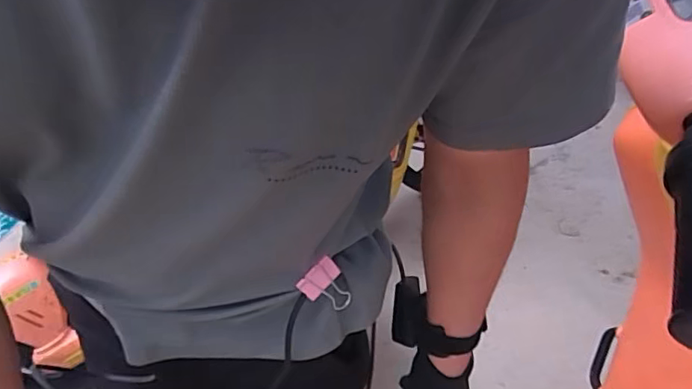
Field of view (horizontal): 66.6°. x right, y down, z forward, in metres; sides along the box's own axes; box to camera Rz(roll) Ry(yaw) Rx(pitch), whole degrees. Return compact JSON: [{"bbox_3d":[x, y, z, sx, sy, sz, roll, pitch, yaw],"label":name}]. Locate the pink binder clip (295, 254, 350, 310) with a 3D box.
[{"bbox_3d":[-0.018,0.069,0.402,0.033,0.039,0.016,-32,20,-11],"label":"pink binder clip"}]

